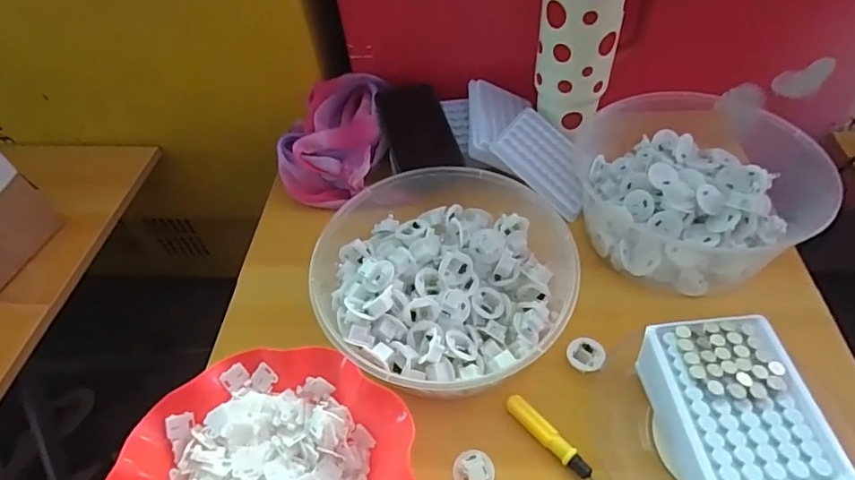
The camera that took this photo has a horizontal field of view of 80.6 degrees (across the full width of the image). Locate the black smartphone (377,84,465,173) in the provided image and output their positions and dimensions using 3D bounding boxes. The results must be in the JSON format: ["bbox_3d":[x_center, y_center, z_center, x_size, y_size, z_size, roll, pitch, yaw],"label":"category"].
[{"bbox_3d":[-0.013,-0.141,0.613,0.074,0.013,0.149,-13,51,-6],"label":"black smartphone"}]

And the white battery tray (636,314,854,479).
[{"bbox_3d":[0.227,0.135,0.382,0.099,0.059,0.136,-6,50,0],"label":"white battery tray"}]

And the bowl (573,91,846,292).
[{"bbox_3d":[0.276,-0.062,0.533,0.210,0.092,0.224,1,51,6],"label":"bowl"}]

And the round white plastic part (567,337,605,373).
[{"bbox_3d":[0.141,0.102,0.449,0.031,0.006,0.030,-2,50,3],"label":"round white plastic part"}]

